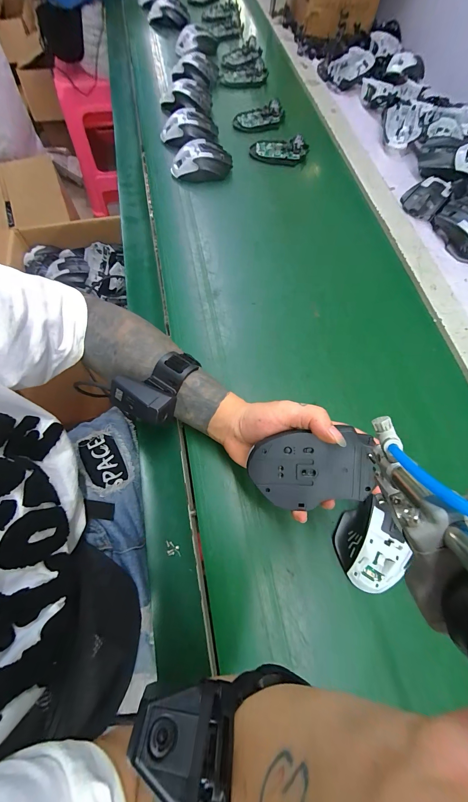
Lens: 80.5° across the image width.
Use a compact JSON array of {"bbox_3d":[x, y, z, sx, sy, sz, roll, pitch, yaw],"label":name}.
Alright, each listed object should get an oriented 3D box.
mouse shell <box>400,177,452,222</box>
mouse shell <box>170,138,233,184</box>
[{"bbox_3d":[0.348,-0.370,0.507,0.070,0.032,0.071,0,68,-1],"label":"mouse shell"},{"bbox_3d":[-0.063,-0.459,0.529,0.112,0.044,0.078,-6,69,-3],"label":"mouse shell"}]

